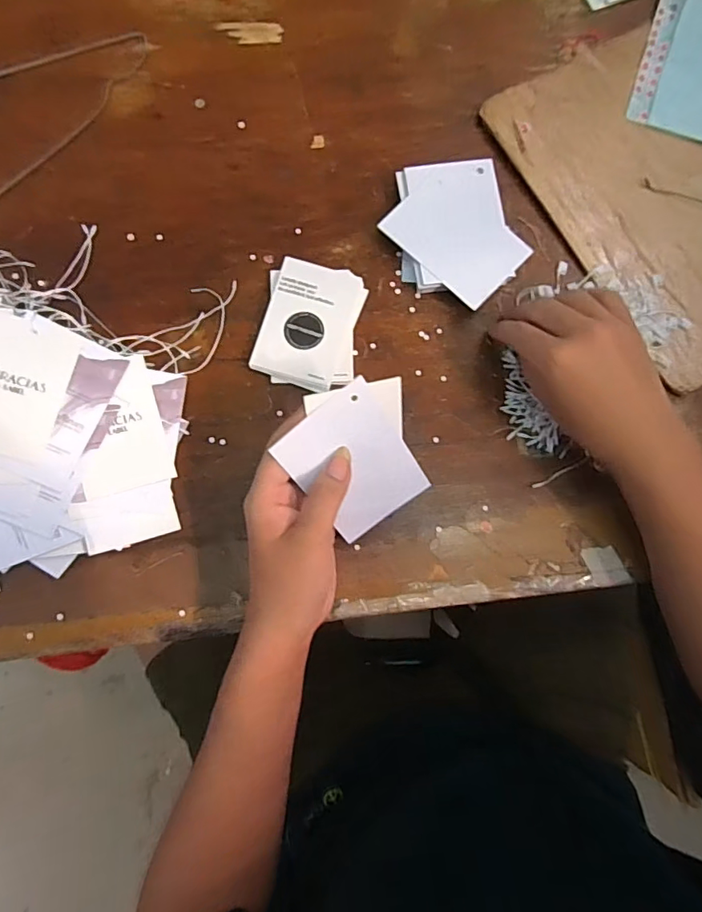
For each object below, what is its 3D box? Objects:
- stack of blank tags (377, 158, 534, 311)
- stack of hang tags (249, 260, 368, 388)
[{"bbox_3d":[0.082,-0.175,0.406,0.099,0.017,0.118,-29,82,-6],"label":"stack of blank tags"},{"bbox_3d":[-0.031,-0.098,0.392,0.073,0.012,0.094,9,80,0],"label":"stack of hang tags"}]

